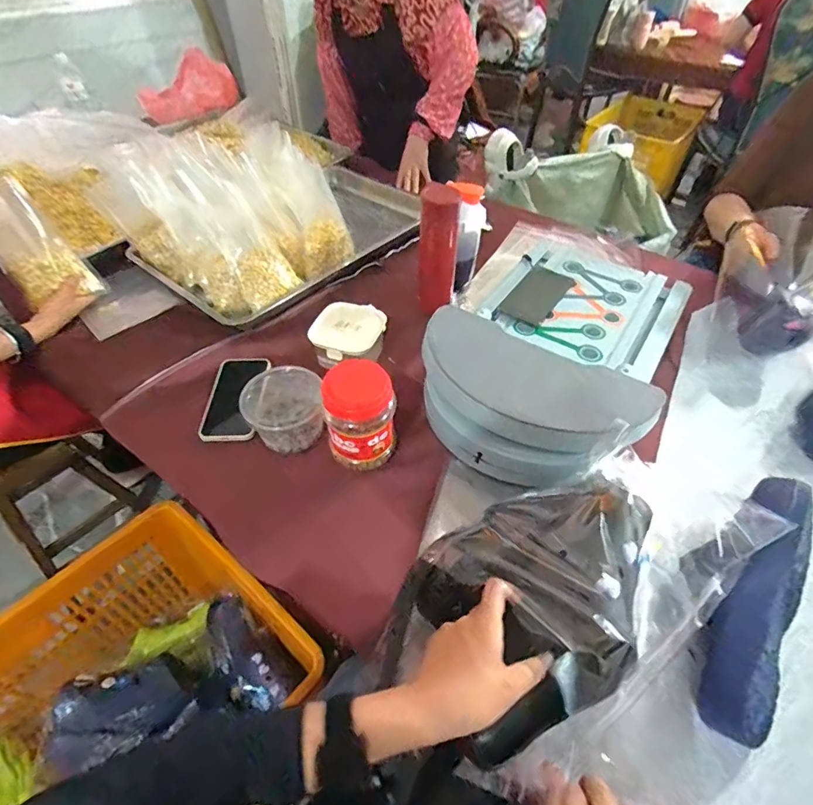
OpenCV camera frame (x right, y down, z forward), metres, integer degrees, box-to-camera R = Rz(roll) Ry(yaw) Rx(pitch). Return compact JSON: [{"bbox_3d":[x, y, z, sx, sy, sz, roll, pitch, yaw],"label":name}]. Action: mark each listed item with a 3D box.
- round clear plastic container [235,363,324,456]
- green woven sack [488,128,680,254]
[{"bbox_3d":[-0.175,0.011,0.670,0.108,0.074,0.100,-7,49,-7],"label":"round clear plastic container"},{"bbox_3d":[0.534,-0.672,1.420,0.627,0.258,0.288,6,46,-18],"label":"green woven sack"}]

